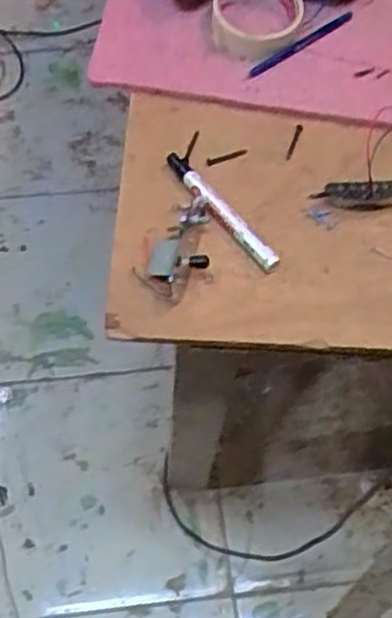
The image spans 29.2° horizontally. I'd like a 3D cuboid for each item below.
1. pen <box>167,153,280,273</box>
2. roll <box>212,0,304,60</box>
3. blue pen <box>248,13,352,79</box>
[{"bbox_3d":[0.021,-0.087,0.662,0.018,0.015,0.144,-35,69,-17],"label":"pen"},{"bbox_3d":[0.061,-0.288,0.747,0.089,0.029,0.090,2,63,-1],"label":"roll"},{"bbox_3d":[0.105,-0.263,0.748,0.130,0.008,0.010,-33,68,-17],"label":"blue pen"}]

